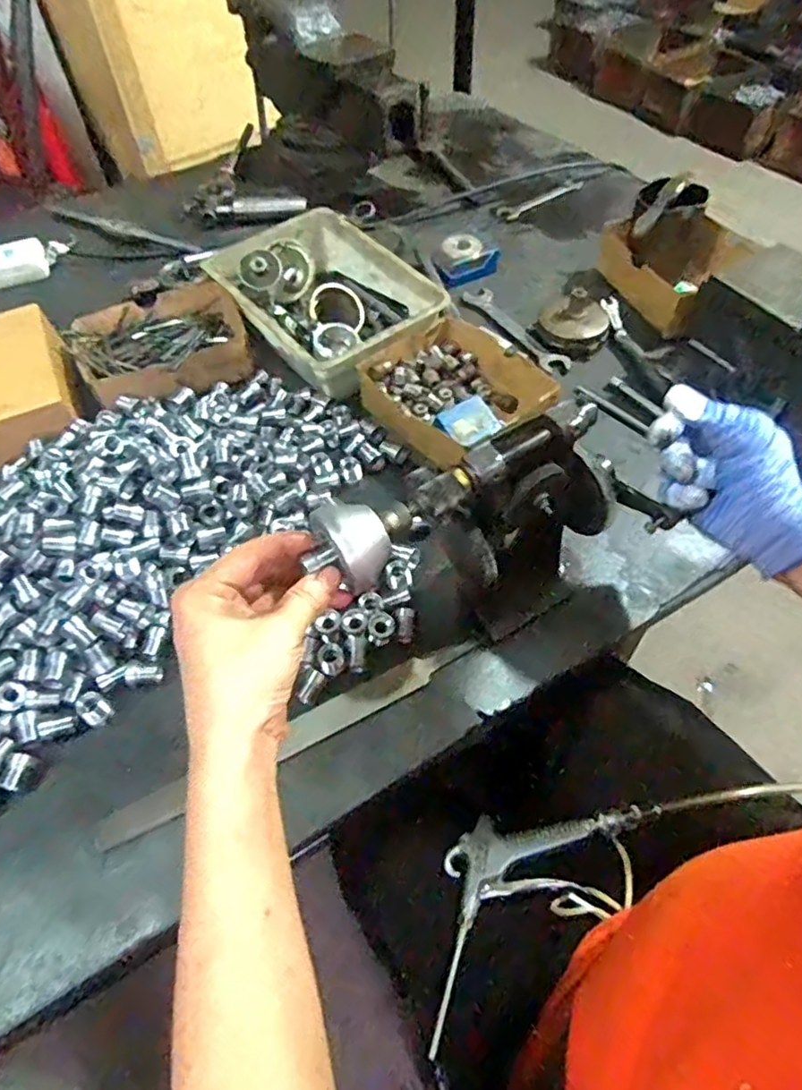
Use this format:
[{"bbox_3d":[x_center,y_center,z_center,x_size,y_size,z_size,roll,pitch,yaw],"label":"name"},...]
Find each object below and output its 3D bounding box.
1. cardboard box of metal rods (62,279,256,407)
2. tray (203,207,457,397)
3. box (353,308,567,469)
[{"bbox_3d":[-0.260,-0.222,0.691,0.174,0.038,0.143,-20,56,-11],"label":"cardboard box of metal rods"},{"bbox_3d":[-0.089,-0.271,0.707,0.169,0.070,0.251,-35,60,-20],"label":"tray"},{"bbox_3d":[0.062,-0.150,0.632,0.154,0.049,0.171,-37,61,-21],"label":"box"}]

